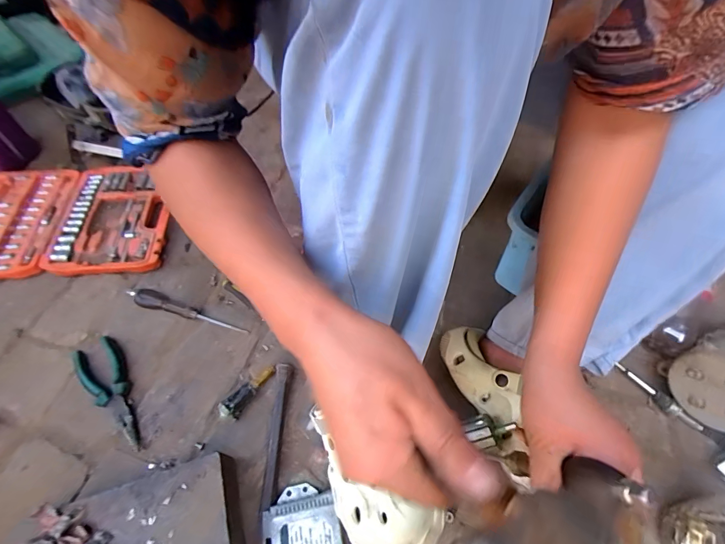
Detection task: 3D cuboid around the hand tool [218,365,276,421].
[{"bbox_3d":[-0.163,0.163,0.509,0.026,0.031,0.087,28,60,16],"label":"hand tool"}]

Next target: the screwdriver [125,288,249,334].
[{"bbox_3d":[-0.277,0.064,0.570,0.200,0.032,0.031,18,58,11],"label":"screwdriver"}]

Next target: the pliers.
[{"bbox_3d":[-0.343,0.161,0.508,0.057,0.027,0.176,-39,65,-23],"label":"pliers"}]

